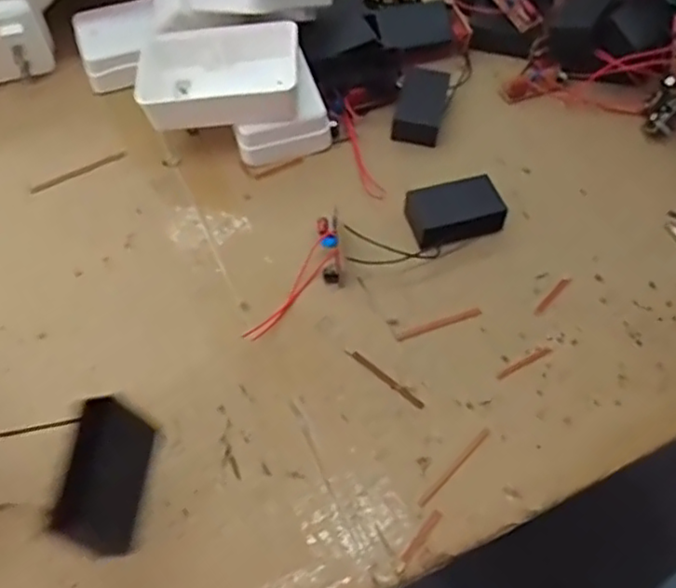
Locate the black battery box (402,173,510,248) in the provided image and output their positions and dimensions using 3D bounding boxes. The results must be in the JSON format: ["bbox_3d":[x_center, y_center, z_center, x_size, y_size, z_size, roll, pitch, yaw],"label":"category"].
[{"bbox_3d":[0.064,-0.046,0.372,0.048,0.018,0.032,-17,59,-10],"label":"black battery box"}]

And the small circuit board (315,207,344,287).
[{"bbox_3d":[-0.005,-0.027,0.361,0.012,0.010,0.045,-4,58,-2],"label":"small circuit board"}]

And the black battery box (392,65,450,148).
[{"bbox_3d":[0.051,-0.116,0.414,0.027,0.016,0.048,12,58,7],"label":"black battery box"}]

